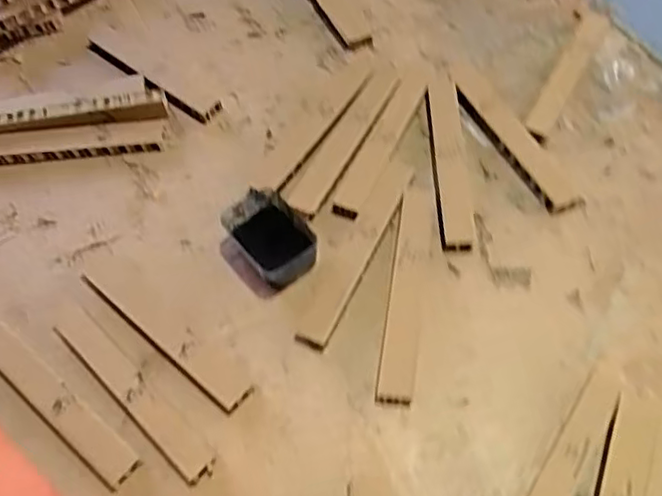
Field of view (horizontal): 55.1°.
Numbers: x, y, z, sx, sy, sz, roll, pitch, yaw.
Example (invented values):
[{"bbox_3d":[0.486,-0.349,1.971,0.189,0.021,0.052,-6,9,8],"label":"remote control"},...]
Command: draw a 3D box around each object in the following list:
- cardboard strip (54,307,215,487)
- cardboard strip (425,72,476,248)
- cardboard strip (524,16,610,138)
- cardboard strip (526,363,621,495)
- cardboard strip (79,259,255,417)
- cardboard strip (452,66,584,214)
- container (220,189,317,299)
[{"bbox_3d":[-0.164,0.113,0.514,0.188,0.010,0.030,38,67,24],"label":"cardboard strip"},{"bbox_3d":[0.117,-0.091,0.628,0.033,0.006,0.212,-1,57,2],"label":"cardboard strip"},{"bbox_3d":[0.255,-0.189,0.684,0.025,0.009,0.203,26,59,18],"label":"cardboard strip"},{"bbox_3d":[0.165,0.168,0.461,0.026,0.007,0.194,30,64,20],"label":"cardboard strip"},{"bbox_3d":[-0.145,0.068,0.542,0.194,0.012,0.030,36,66,23],"label":"cardboard strip"},{"bbox_3d":[0.180,-0.115,0.641,0.038,0.013,0.203,-25,59,-9],"label":"cardboard strip"},{"bbox_3d":[-0.058,-0.010,0.568,0.072,0.036,0.091,-37,63,-19],"label":"container"}]

